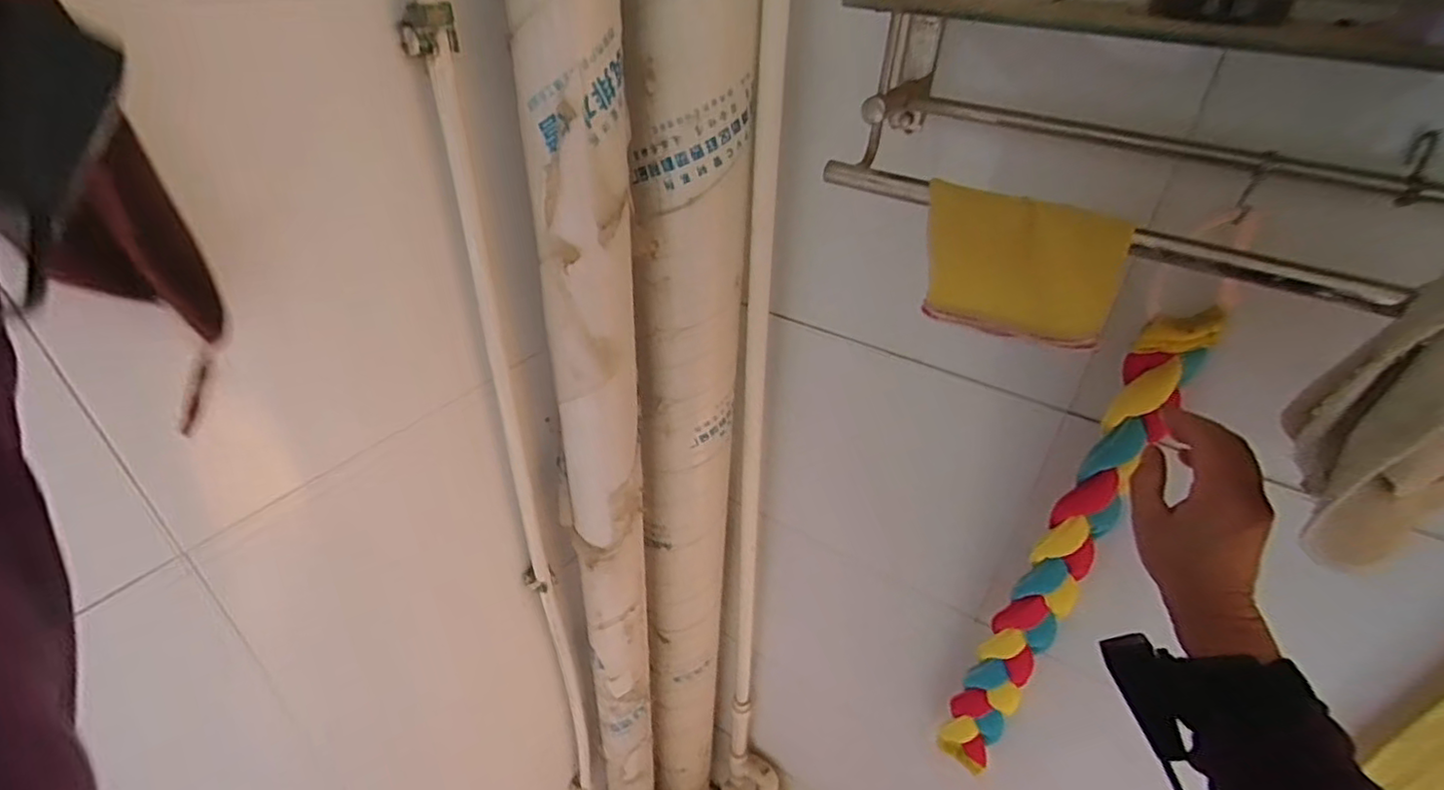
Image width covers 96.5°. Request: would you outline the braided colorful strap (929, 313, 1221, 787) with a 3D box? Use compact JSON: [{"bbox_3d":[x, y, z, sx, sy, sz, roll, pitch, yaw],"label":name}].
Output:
[{"bbox_3d":[0.318,0.198,0.642,0.068,0.624,0.045,7,37,6],"label":"braided colorful strap"}]

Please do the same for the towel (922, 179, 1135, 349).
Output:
[{"bbox_3d":[0.179,-0.084,0.409,0.030,0.088,0.131,-26,44,-33],"label":"towel"}]

